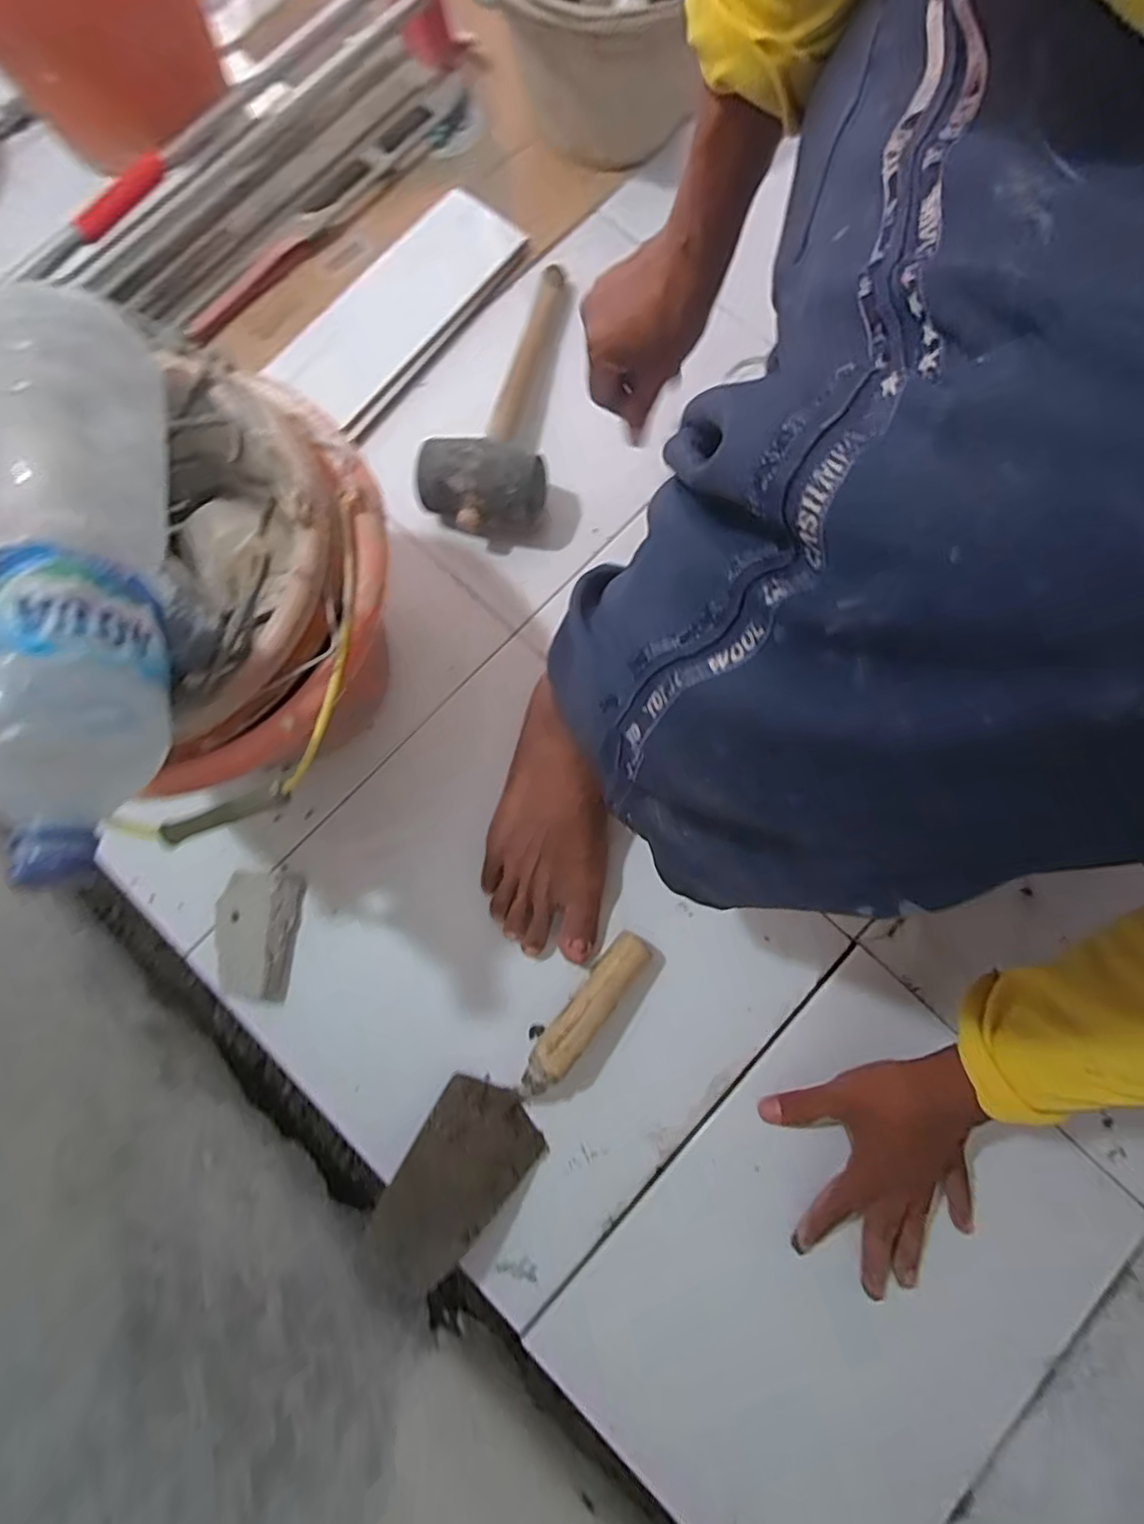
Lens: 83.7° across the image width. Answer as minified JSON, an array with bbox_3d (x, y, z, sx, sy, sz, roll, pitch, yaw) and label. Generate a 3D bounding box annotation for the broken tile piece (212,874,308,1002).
[{"bbox_3d":[-0.263,0.144,0.533,0.062,0.022,0.099,6,78,2],"label":"broken tile piece"}]

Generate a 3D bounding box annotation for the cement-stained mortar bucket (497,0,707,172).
[{"bbox_3d":[0.023,-0.721,0.615,0.202,0.154,0.214,0,78,1],"label":"cement-stained mortar bucket"}]

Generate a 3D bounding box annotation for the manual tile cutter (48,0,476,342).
[{"bbox_3d":[-0.380,-0.513,0.617,0.115,0.084,0.743,43,82,9],"label":"manual tile cutter"}]

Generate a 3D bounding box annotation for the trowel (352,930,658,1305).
[{"bbox_3d":[-0.040,0.256,0.491,0.084,0.060,0.289,41,82,9],"label":"trowel"}]

